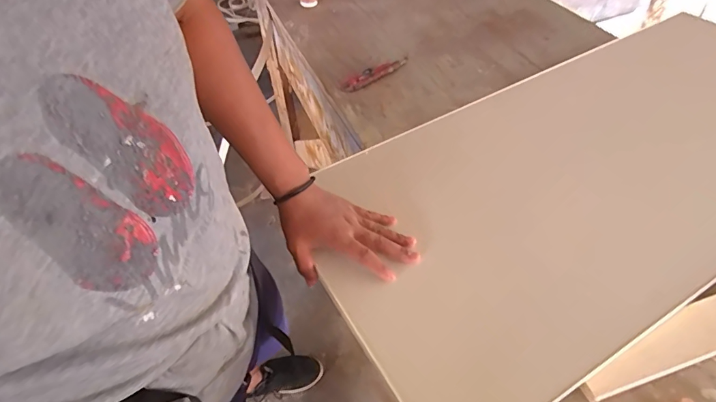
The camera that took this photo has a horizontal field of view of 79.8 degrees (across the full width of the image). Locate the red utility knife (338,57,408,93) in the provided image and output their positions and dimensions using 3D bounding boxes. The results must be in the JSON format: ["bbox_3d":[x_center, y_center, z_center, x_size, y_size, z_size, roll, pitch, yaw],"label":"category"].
[{"bbox_3d":[0.034,-0.247,0.824,0.154,0.021,0.029,-32,53,-22],"label":"red utility knife"}]

